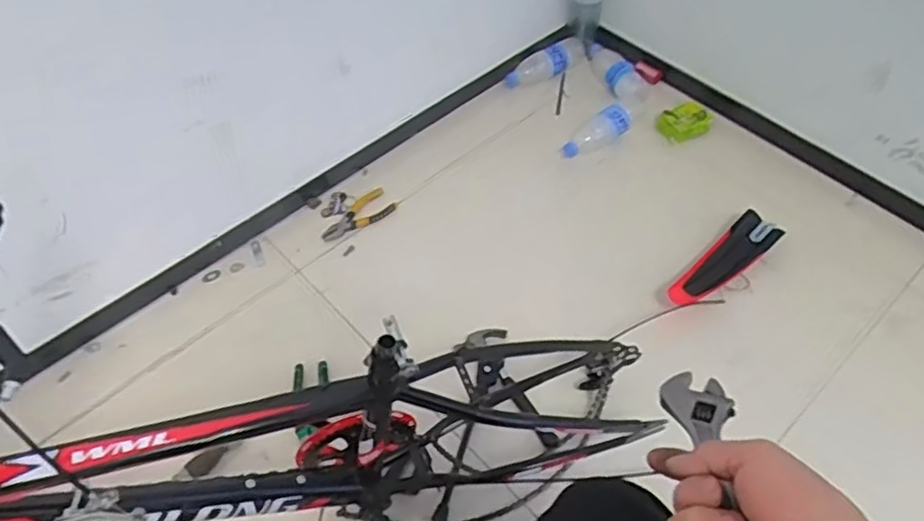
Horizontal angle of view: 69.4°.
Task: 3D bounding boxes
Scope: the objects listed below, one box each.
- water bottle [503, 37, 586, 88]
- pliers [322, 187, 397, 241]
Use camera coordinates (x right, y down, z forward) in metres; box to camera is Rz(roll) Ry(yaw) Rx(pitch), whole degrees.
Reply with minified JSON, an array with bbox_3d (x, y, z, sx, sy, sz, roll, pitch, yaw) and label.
[{"bbox_3d":[0.191,-0.447,1.534,0.200,0.066,0.058,-23,56,-16],"label":"water bottle"},{"bbox_3d":[-0.213,-0.095,1.331,0.153,0.023,0.081,-24,57,-17],"label":"pliers"}]

